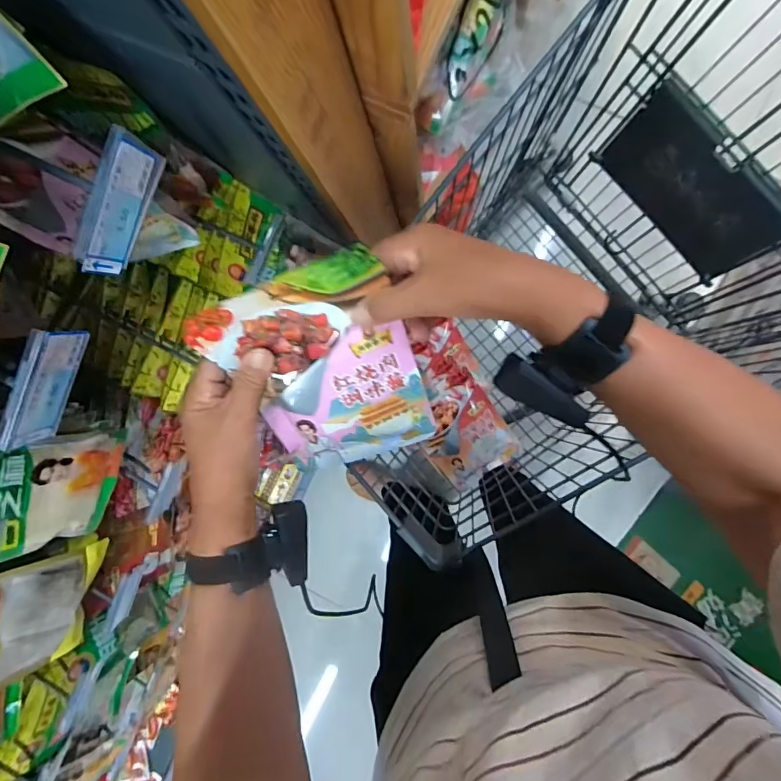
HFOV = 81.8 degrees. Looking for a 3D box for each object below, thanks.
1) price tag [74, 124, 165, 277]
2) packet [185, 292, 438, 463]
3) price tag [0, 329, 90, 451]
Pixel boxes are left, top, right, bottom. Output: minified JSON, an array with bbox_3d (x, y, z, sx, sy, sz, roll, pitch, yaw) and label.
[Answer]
[{"bbox_3d":[-0.175,-0.118,0.290,0.006,0.043,0.087,22,95,6],"label":"price tag"},{"bbox_3d":[-0.050,-0.006,0.389,0.144,0.020,0.203,-20,129,6],"label":"packet"},{"bbox_3d":[-0.233,-0.001,0.303,0.006,0.045,0.083,25,96,6],"label":"price tag"}]

